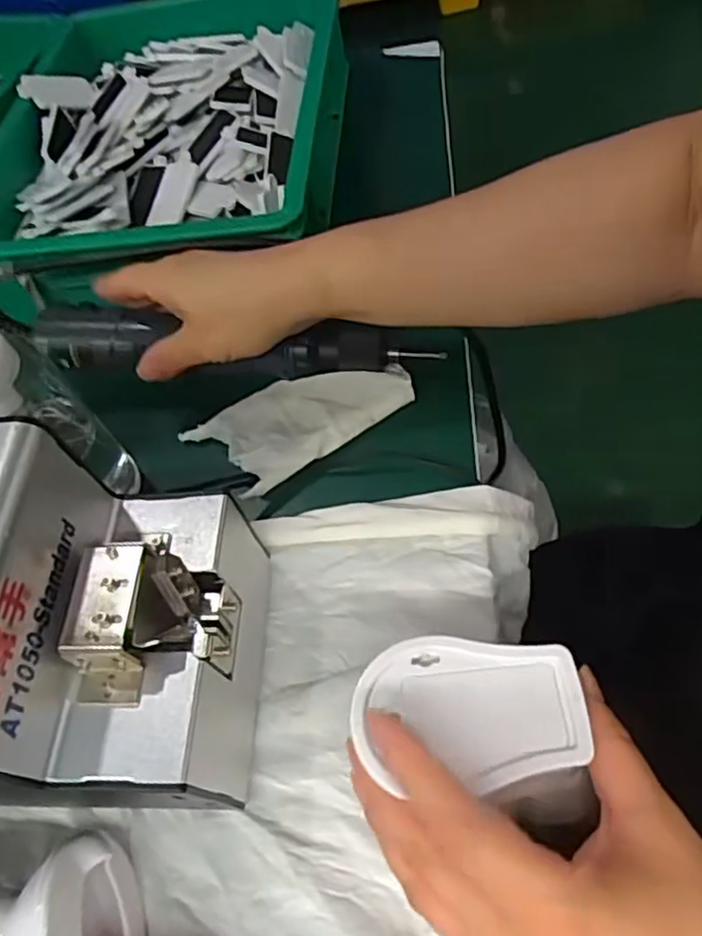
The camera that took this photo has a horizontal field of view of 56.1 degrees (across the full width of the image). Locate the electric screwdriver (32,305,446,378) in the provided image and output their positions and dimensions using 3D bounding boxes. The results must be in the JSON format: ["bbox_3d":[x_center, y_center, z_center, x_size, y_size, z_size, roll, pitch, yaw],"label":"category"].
[{"bbox_3d":[-0.078,-0.079,0.420,0.257,0.030,0.030,5,59,4],"label":"electric screwdriver"}]

